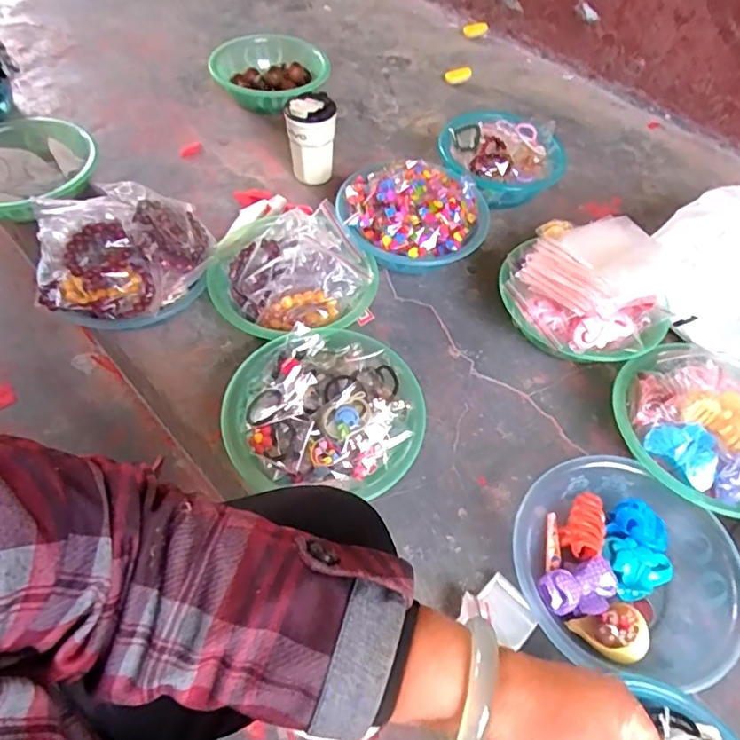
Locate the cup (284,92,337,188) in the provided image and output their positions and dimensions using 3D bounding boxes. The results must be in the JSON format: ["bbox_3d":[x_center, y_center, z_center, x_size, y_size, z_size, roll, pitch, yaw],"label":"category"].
[{"bbox_3d":[-0.100,-0.403,0.950,0.078,0.144,0.077,2,55,-3],"label":"cup"}]

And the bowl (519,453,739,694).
[{"bbox_3d":[0.281,0.218,0.608,0.223,0.072,0.214,2,55,-3],"label":"bowl"}]

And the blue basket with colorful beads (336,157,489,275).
[{"bbox_3d":[0.066,-0.238,0.876,0.233,0.117,0.196,-1,55,-5],"label":"blue basket with colorful beads"}]

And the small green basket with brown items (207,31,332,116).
[{"bbox_3d":[-0.203,-0.596,1.111,0.234,0.098,0.217,-8,56,-10],"label":"small green basket with brown items"}]

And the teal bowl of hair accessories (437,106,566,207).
[{"bbox_3d":[0.230,-0.384,0.987,0.209,0.091,0.204,2,55,-3],"label":"teal bowl of hair accessories"}]

